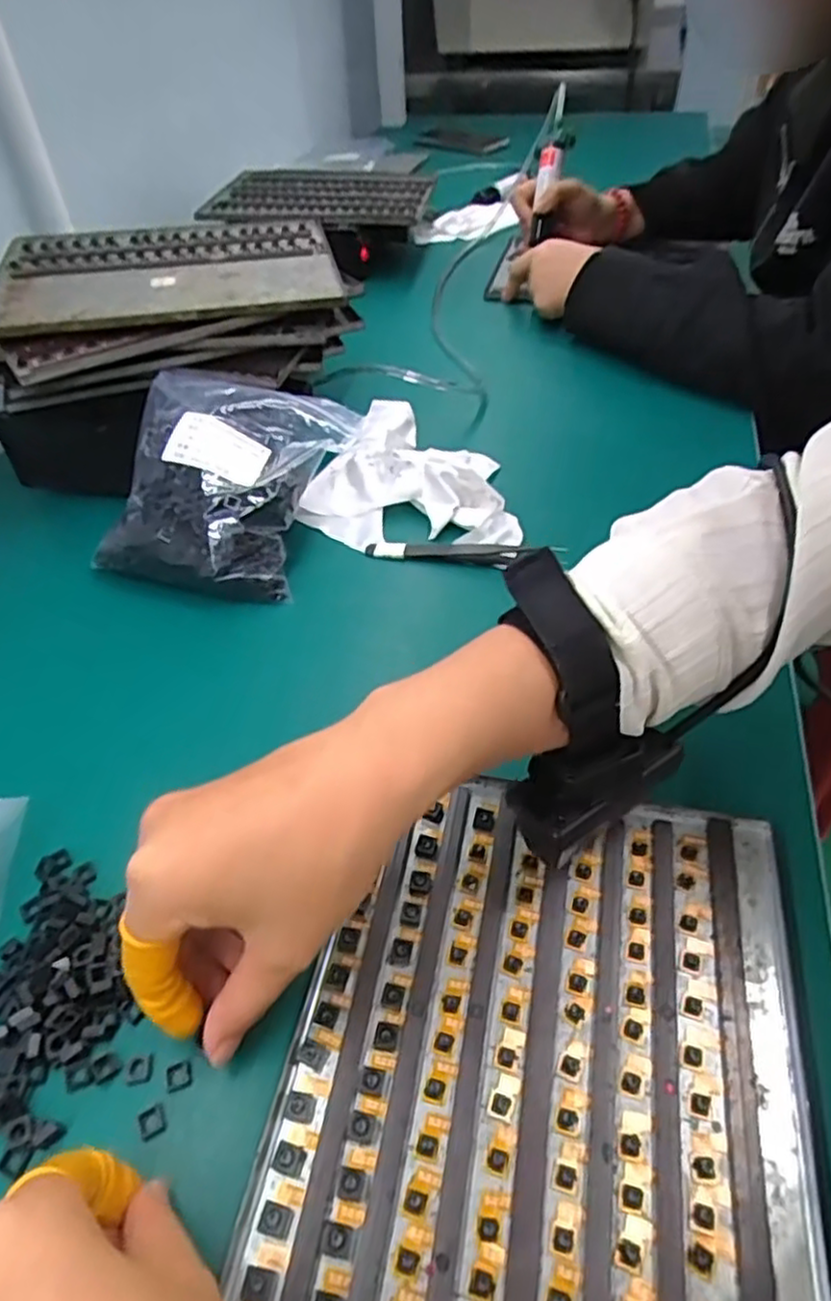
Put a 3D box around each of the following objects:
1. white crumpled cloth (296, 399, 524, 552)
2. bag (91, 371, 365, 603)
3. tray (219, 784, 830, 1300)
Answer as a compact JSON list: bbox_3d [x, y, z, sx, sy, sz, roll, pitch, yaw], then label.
[{"bbox_3d":[0.001,-0.141,0.526,0.148,0.031,0.182,4,48,6],"label":"white crumpled cloth"},{"bbox_3d":[-0.124,-0.114,0.471,0.127,0.074,0.152,11,49,13],"label":"bag"},{"bbox_3d":[0.044,0.159,0.254,0.177,0.016,0.240,8,48,10],"label":"tray"}]

